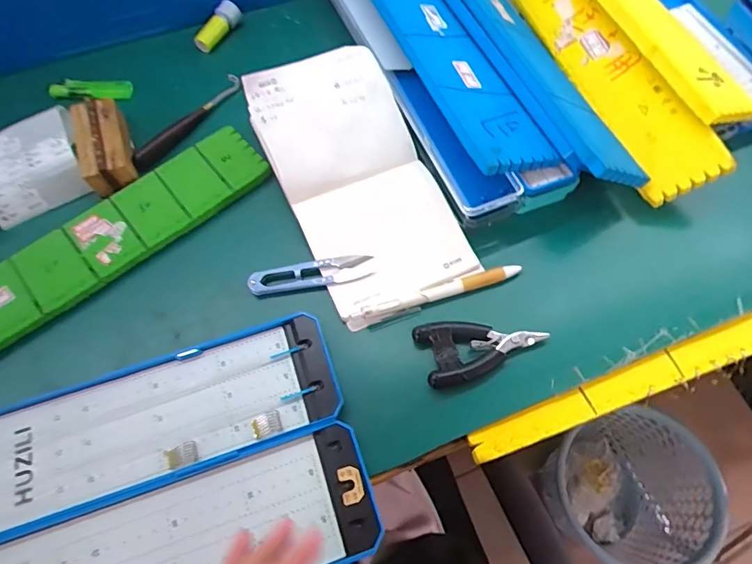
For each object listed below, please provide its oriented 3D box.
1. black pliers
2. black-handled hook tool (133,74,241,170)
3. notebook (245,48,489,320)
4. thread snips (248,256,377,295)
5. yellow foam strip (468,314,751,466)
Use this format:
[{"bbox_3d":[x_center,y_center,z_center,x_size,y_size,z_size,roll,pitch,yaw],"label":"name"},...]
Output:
[{"bbox_3d":[0.080,0.047,0.366,0.094,0.015,0.049,-14,66,-7],"label":"black pliers"},{"bbox_3d":[-0.179,-0.154,0.463,0.016,0.012,0.133,31,69,13],"label":"black-handled hook tool"},{"bbox_3d":[-0.015,-0.091,0.407,0.126,0.054,0.222,-24,67,-11],"label":"notebook"},{"bbox_3d":[-0.053,-0.007,0.399,0.099,0.011,0.022,-9,65,-4],"label":"thread snips"},{"bbox_3d":[0.231,0.059,0.365,0.348,0.007,0.028,-18,66,-9],"label":"yellow foam strip"}]

